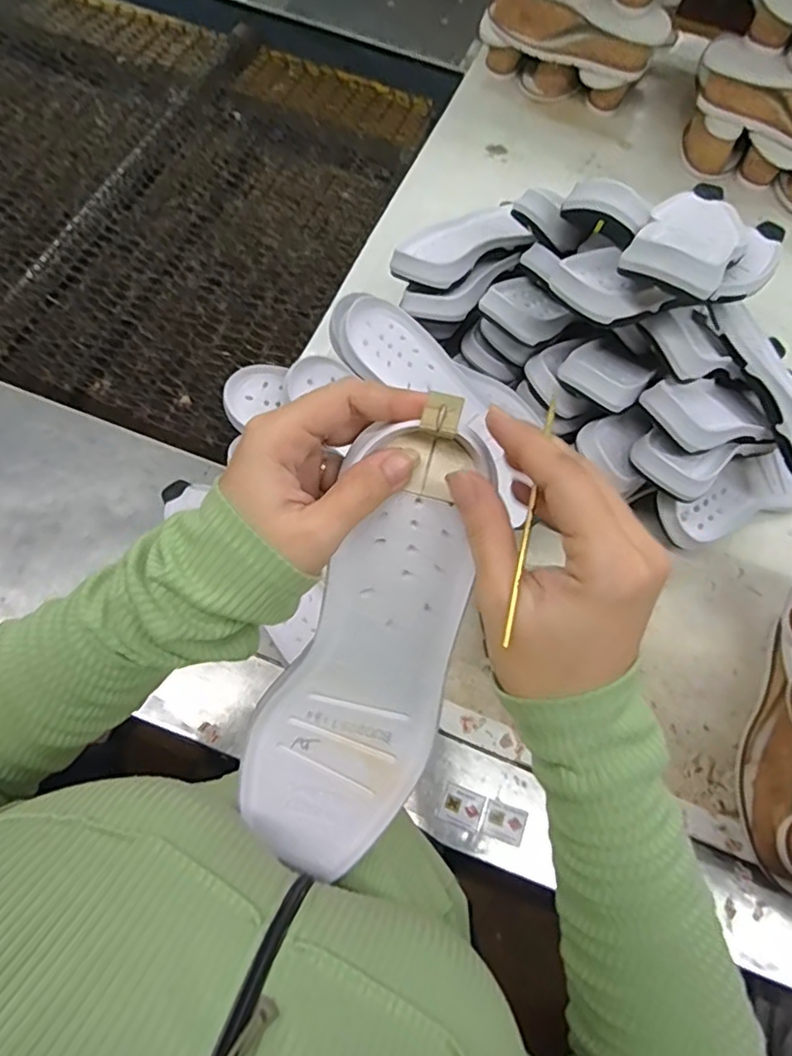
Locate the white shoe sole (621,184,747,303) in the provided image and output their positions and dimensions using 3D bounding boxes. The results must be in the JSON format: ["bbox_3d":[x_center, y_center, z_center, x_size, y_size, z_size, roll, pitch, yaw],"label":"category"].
[{"bbox_3d":[0.269,-0.264,0.545,0.080,0.036,0.244,31,46,10],"label":"white shoe sole"}]

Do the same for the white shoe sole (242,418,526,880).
[{"bbox_3d":[-0.013,0.067,0.301,0.084,0.027,0.239,22,107,7],"label":"white shoe sole"}]

